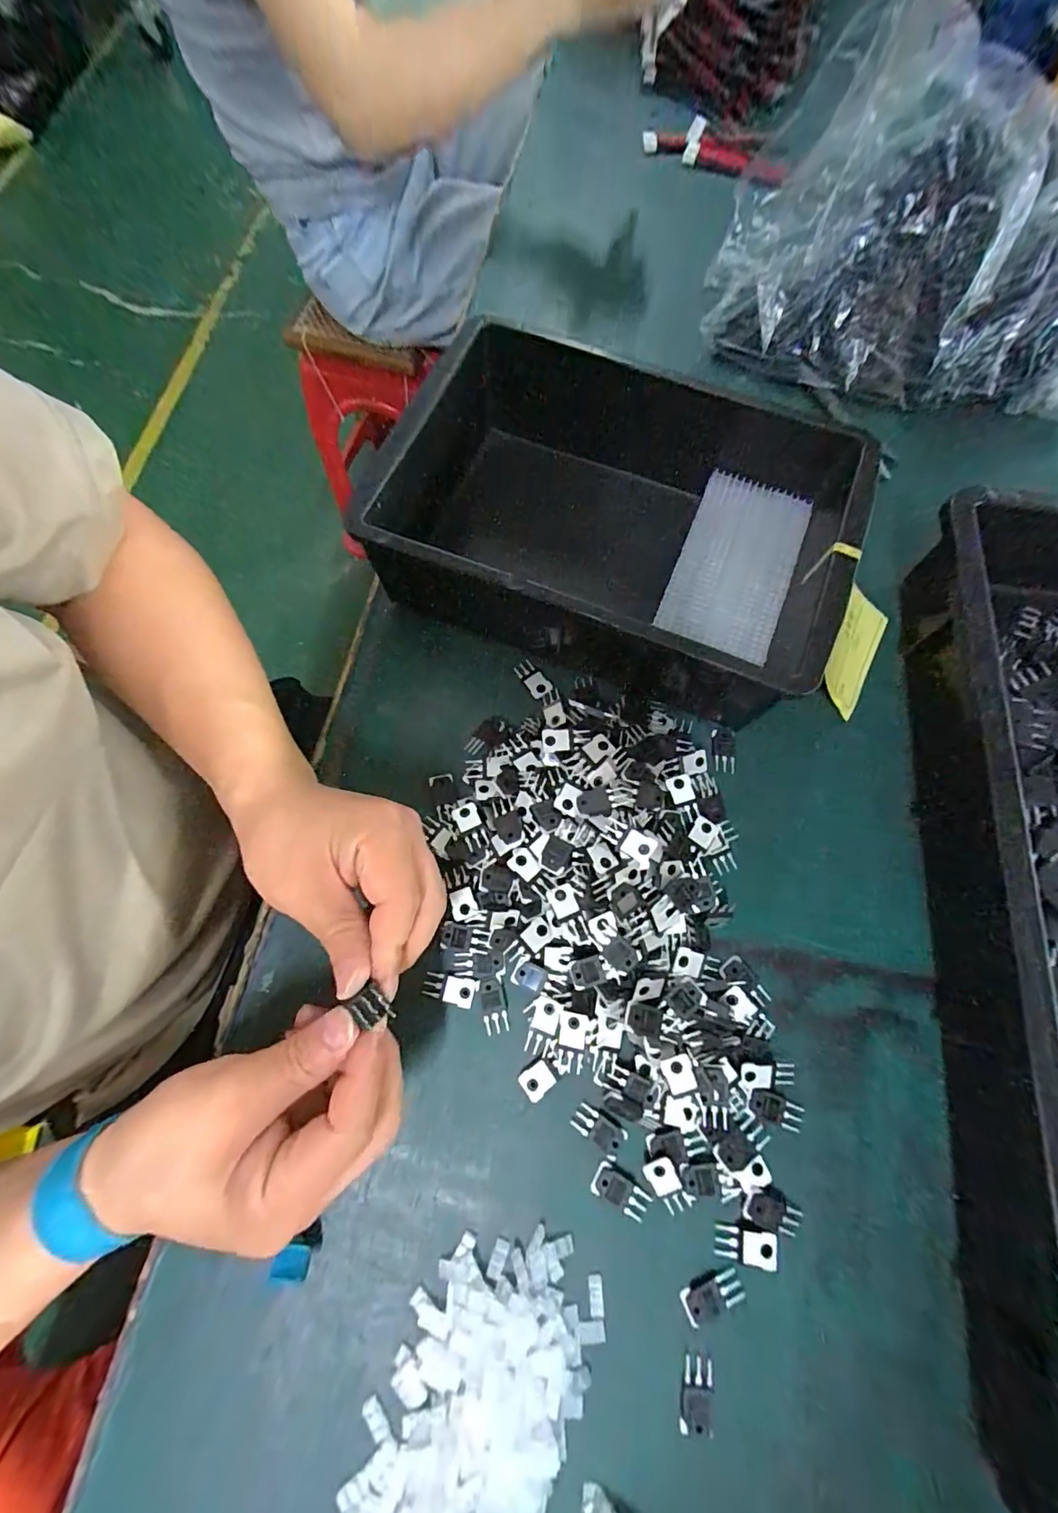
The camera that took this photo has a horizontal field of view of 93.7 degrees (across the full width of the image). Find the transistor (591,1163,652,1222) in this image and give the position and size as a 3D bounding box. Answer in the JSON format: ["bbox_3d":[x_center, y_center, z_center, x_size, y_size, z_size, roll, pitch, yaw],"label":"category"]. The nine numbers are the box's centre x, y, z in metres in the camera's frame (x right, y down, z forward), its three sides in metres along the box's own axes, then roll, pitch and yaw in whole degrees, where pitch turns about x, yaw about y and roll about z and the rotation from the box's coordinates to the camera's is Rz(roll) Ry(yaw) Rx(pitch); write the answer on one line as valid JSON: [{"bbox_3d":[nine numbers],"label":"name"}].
[{"bbox_3d":[0.049,0.234,0.266,0.030,0.004,0.015,29,75,9],"label":"transistor"}]

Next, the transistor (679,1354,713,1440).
[{"bbox_3d":[0.082,0.312,0.241,0.015,0.004,0.029,8,73,3],"label":"transistor"}]

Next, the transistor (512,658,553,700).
[{"bbox_3d":[0.003,-0.055,0.355,0.015,0.005,0.032,-37,76,-10],"label":"transistor"}]

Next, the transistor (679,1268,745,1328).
[{"bbox_3d":[0.095,0.279,0.256,0.031,0.004,0.015,-22,74,-6],"label":"transistor"}]

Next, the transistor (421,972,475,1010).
[{"bbox_3d":[-0.047,0.139,0.294,0.030,0.004,0.016,7,73,2],"label":"transistor"}]

